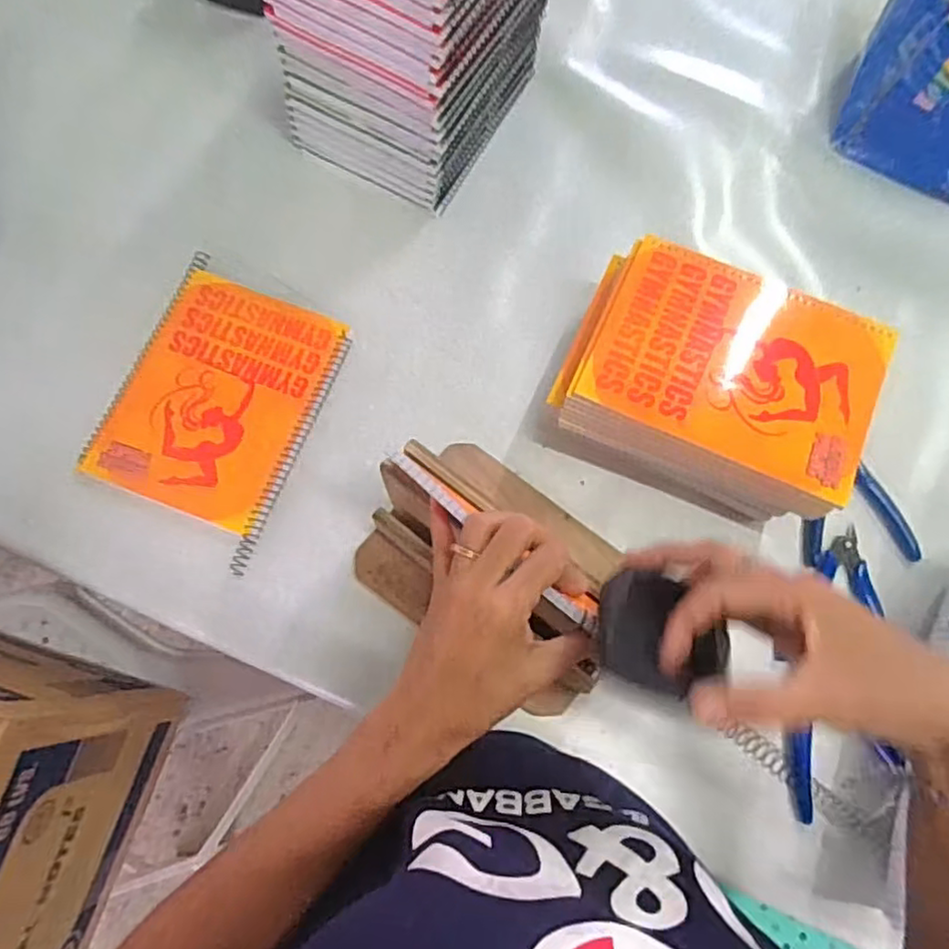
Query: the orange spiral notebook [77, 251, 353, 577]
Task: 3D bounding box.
[{"bbox_3d":[-0.214,-0.062,0.545,0.157,0.013,0.206,21,75,5],"label":"orange spiral notebook"}]

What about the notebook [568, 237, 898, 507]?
[{"bbox_3d":[0.192,-0.082,0.475,0.200,0.007,0.148,25,75,6],"label":"notebook"}]

